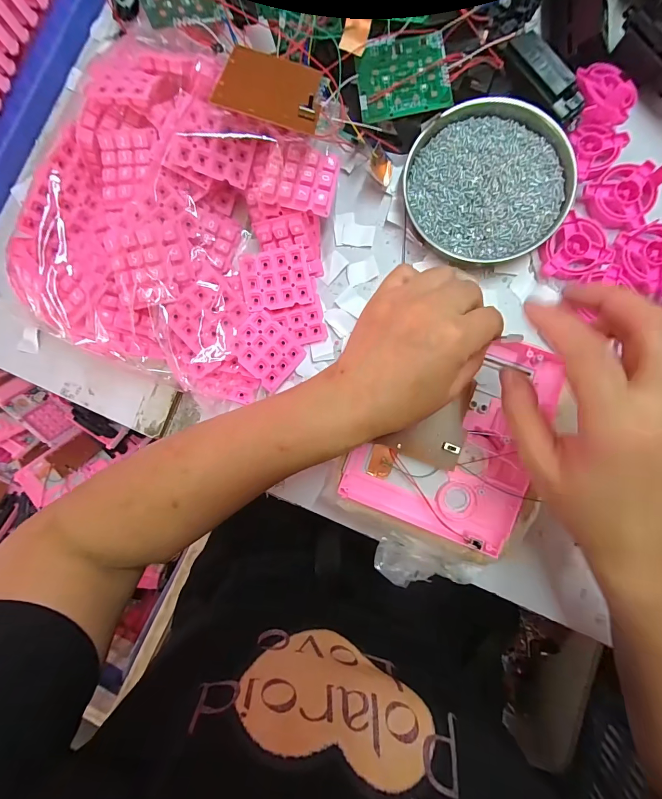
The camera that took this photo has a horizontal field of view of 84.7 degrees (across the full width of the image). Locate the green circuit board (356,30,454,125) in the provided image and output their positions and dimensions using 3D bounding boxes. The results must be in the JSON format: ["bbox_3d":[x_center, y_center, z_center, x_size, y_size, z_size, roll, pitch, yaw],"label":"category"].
[{"bbox_3d":[0.058,-0.266,0.298,0.072,0.004,0.069,-9,85,7],"label":"green circuit board"}]

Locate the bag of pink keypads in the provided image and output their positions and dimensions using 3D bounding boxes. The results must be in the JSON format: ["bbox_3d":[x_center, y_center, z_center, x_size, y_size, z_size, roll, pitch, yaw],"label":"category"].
[{"bbox_3d":[-0.119,-0.136,0.308,0.234,0.071,0.232,24,91,6],"label":"bag of pink keypads"}]

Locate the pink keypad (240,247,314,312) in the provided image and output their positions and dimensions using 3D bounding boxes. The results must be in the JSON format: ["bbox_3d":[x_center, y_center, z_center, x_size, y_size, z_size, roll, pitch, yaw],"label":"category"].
[{"bbox_3d":[-0.047,-0.107,0.322,0.058,0.008,0.048,-8,96,-1],"label":"pink keypad"}]

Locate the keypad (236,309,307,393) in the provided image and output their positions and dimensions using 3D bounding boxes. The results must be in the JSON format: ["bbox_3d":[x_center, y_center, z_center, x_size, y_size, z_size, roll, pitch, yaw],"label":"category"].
[{"bbox_3d":[-0.056,-0.044,0.324,0.059,0.004,0.051,46,73,-18],"label":"keypad"}]

